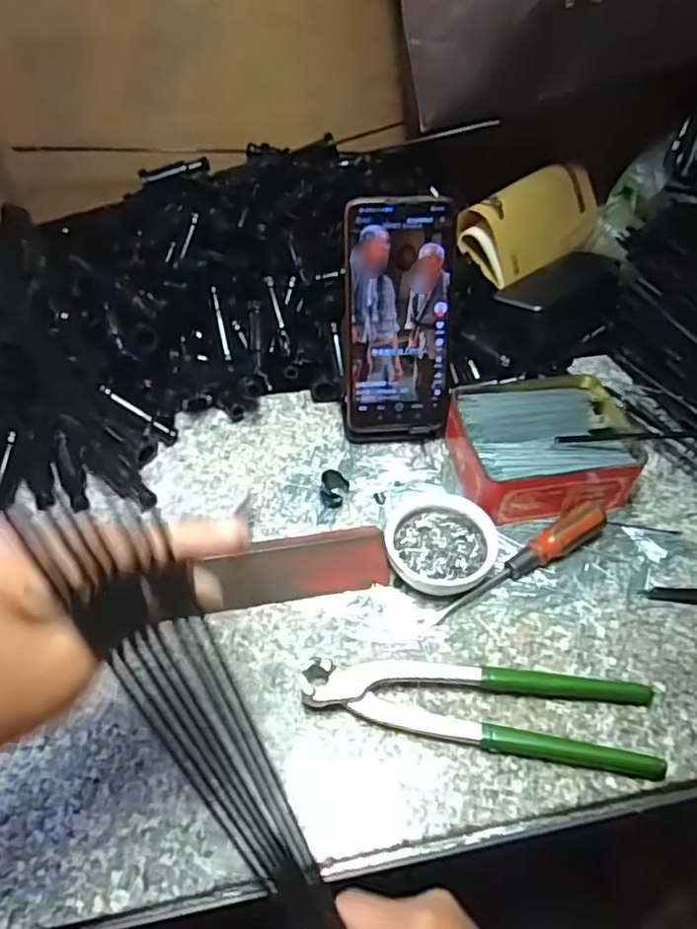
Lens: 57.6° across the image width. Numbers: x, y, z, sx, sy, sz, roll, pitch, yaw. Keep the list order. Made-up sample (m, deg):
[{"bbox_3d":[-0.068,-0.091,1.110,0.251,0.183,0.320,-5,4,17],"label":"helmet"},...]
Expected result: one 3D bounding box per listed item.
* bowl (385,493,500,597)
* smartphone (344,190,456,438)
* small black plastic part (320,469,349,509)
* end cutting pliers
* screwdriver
[{"bbox_3d":[0.063,0.053,0.427,0.073,0.024,0.073,0,48,0],"label":"bowl"},{"bbox_3d":[0.037,-0.103,0.461,0.076,0.166,0.007,-2,24,-2],"label":"smartphone"},{"bbox_3d":[-0.011,0.017,0.459,0.018,0.023,0.021,18,50,15],"label":"small black plastic part"},{"bbox_3d":[0.074,0.136,0.364,0.197,0.017,0.049,7,48,6],"label":"end cutting pliers"},{"bbox_3d":[0.113,0.063,0.419,0.138,0.024,0.020,-23,52,-20],"label":"screwdriver"}]

